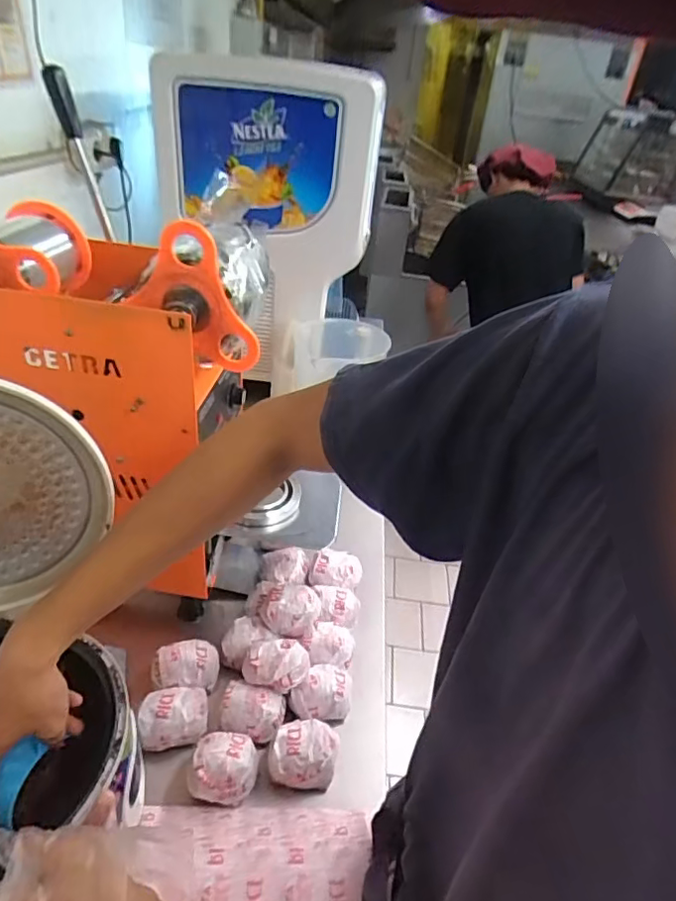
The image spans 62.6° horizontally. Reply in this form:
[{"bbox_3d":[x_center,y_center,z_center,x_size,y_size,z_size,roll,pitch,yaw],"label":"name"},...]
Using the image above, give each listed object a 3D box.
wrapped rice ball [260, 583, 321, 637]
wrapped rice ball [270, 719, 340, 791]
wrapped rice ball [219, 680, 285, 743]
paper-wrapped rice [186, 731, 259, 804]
[{"bbox_3d":[-0.070,0.223,0.785,0.089,0.051,0.070,9,35,3],"label":"wrapped rice ball"},{"bbox_3d":[-0.042,0.363,0.663,0.079,0.056,0.063,5,35,-3],"label":"wrapped rice ball"},{"bbox_3d":[-0.107,0.325,0.692,0.077,0.045,0.050,12,35,7],"label":"wrapped rice ball"},{"bbox_3d":[-0.130,0.361,0.639,0.076,0.047,0.070,5,35,-3],"label":"paper-wrapped rice"}]

